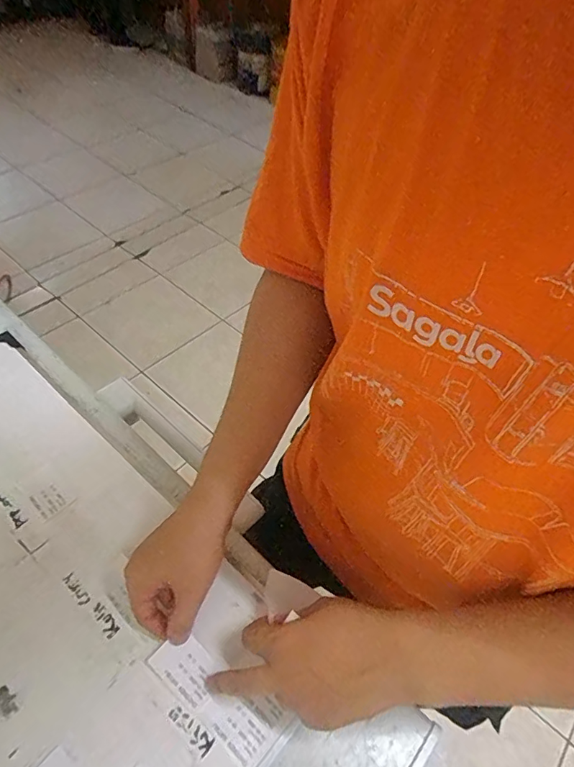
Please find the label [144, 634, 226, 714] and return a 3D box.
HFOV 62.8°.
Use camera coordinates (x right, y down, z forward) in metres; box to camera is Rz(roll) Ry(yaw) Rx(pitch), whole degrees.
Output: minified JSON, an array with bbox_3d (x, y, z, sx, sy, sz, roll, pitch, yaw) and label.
[{"bbox_3d":[-0.089,0.252,0.415,0.059,0.004,0.041,41,61,15],"label":"label"}]

